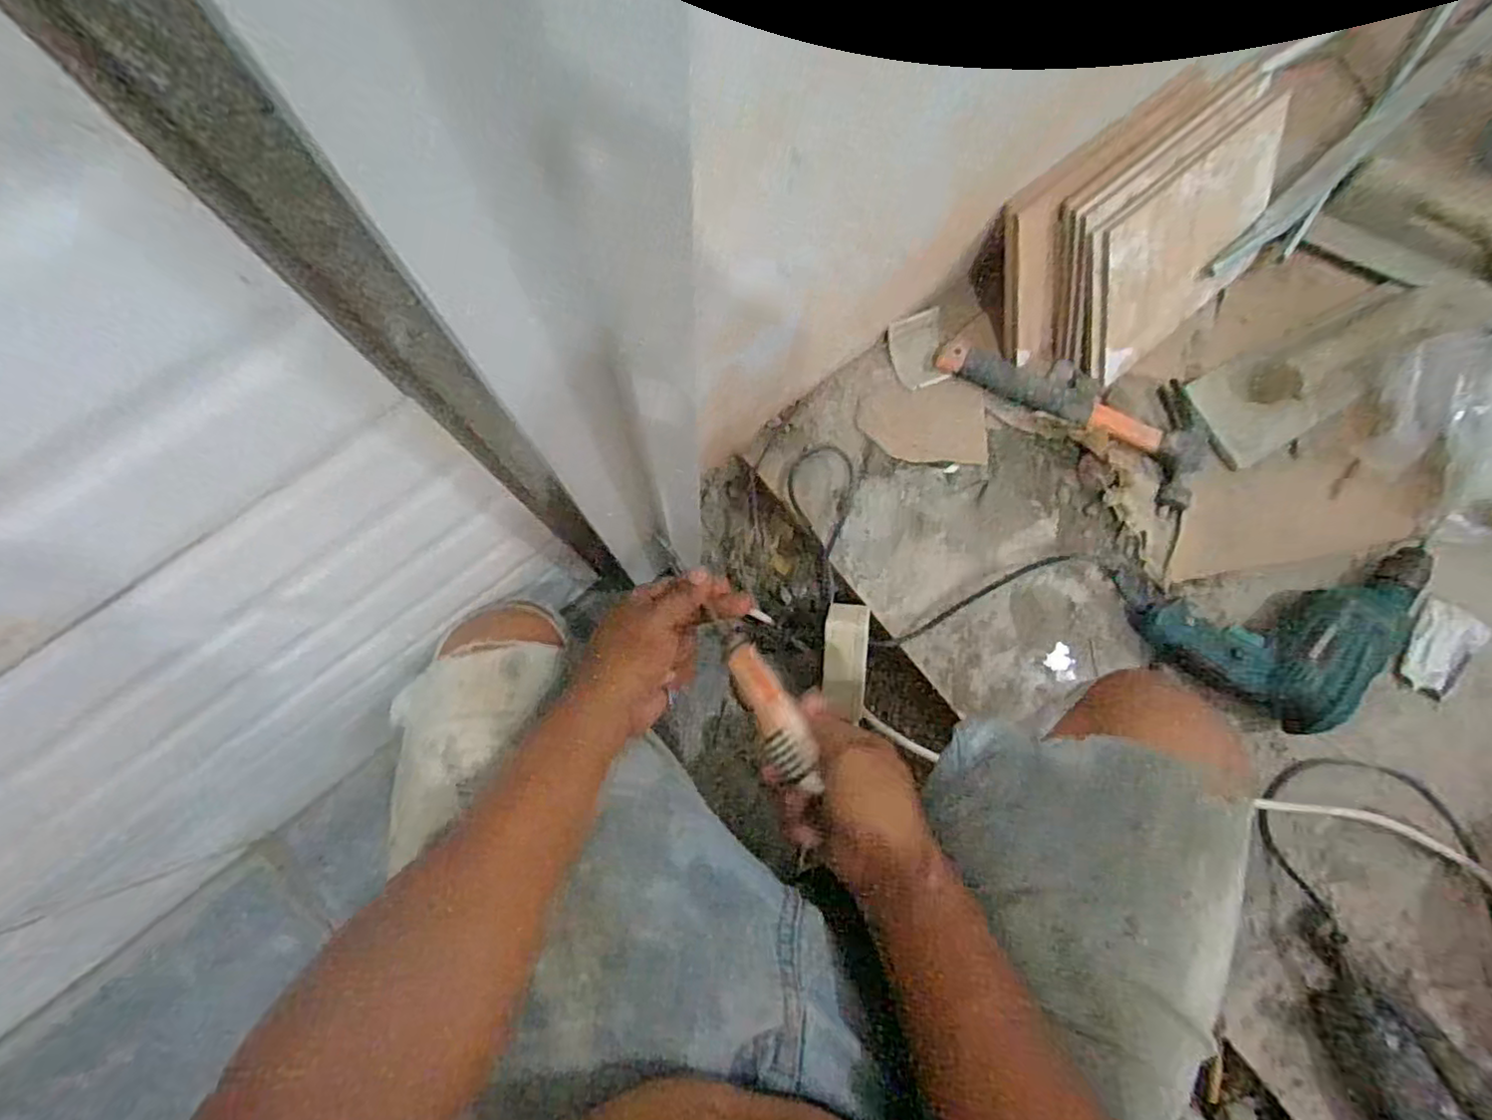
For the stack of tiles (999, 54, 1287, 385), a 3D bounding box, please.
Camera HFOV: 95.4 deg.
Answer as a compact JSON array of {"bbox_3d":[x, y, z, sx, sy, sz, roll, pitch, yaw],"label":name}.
[{"bbox_3d":[0.406,-0.328,0.687,0.316,0.067,0.238,-35,129,-7],"label":"stack of tiles"}]

